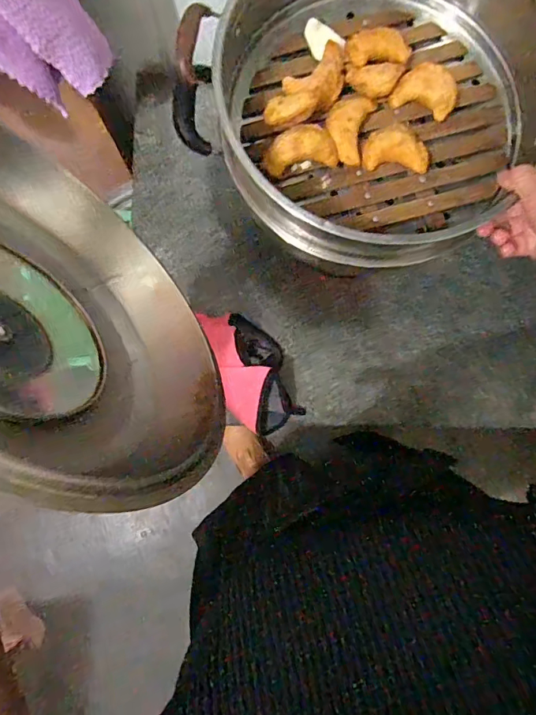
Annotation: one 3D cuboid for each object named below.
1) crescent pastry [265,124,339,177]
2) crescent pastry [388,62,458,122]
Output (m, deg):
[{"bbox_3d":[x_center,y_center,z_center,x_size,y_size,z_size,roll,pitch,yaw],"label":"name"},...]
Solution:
[{"bbox_3d":[0.035,-0.223,0.483,0.074,0.045,0.025,-4,21,9],"label":"crescent pastry"},{"bbox_3d":[0.172,-0.289,0.485,0.065,0.032,0.041,27,69,15],"label":"crescent pastry"}]

